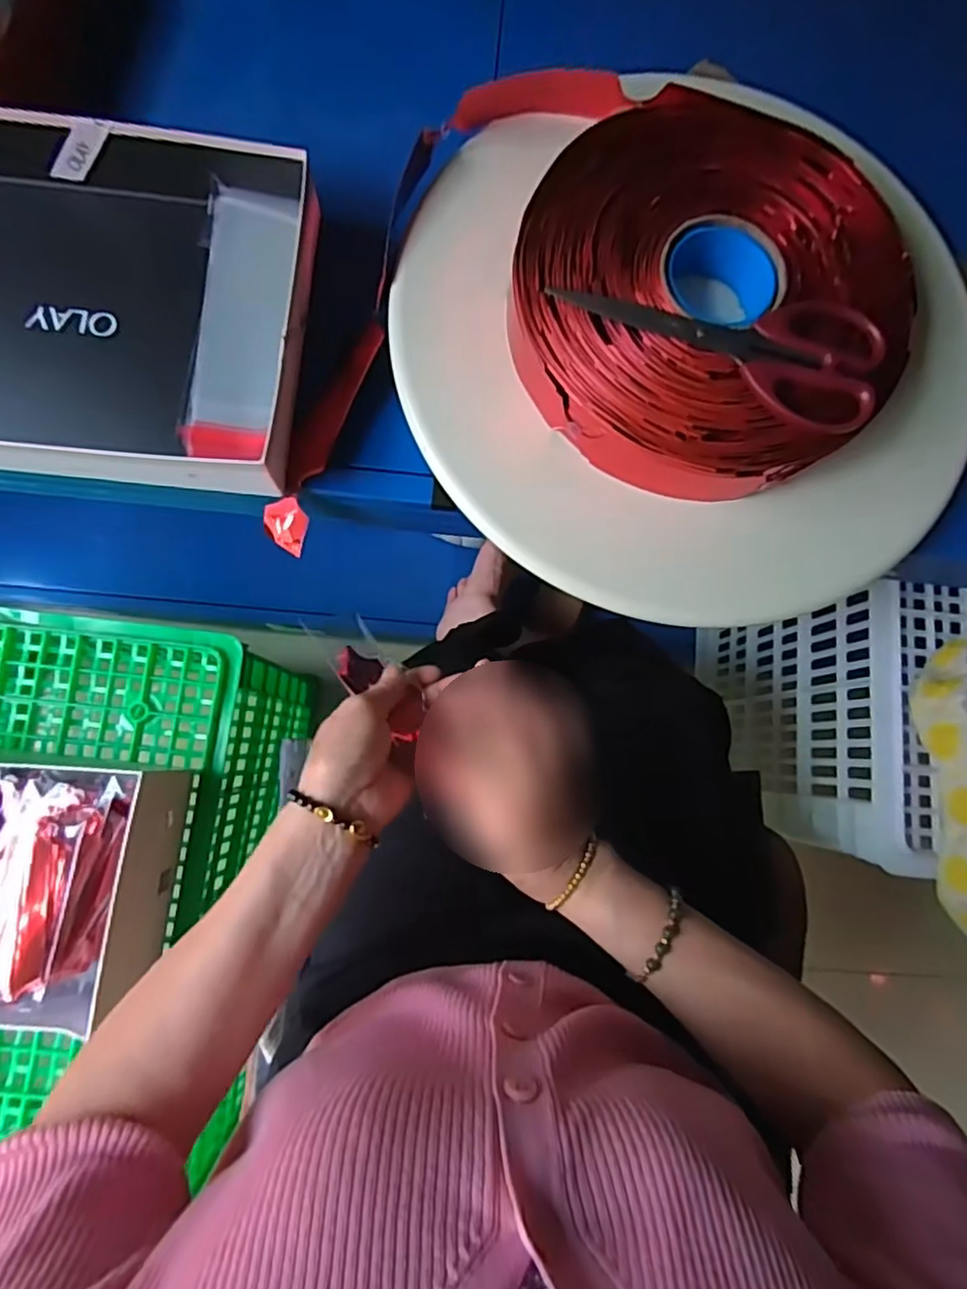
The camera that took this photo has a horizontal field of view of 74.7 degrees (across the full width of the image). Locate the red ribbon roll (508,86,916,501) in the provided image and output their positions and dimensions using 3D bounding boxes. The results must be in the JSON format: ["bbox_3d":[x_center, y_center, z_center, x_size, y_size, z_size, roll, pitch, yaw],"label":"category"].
[{"bbox_3d":[0.146,-0.229,0.410,0.240,0.057,0.252,1,81,-4],"label":"red ribbon roll"}]

